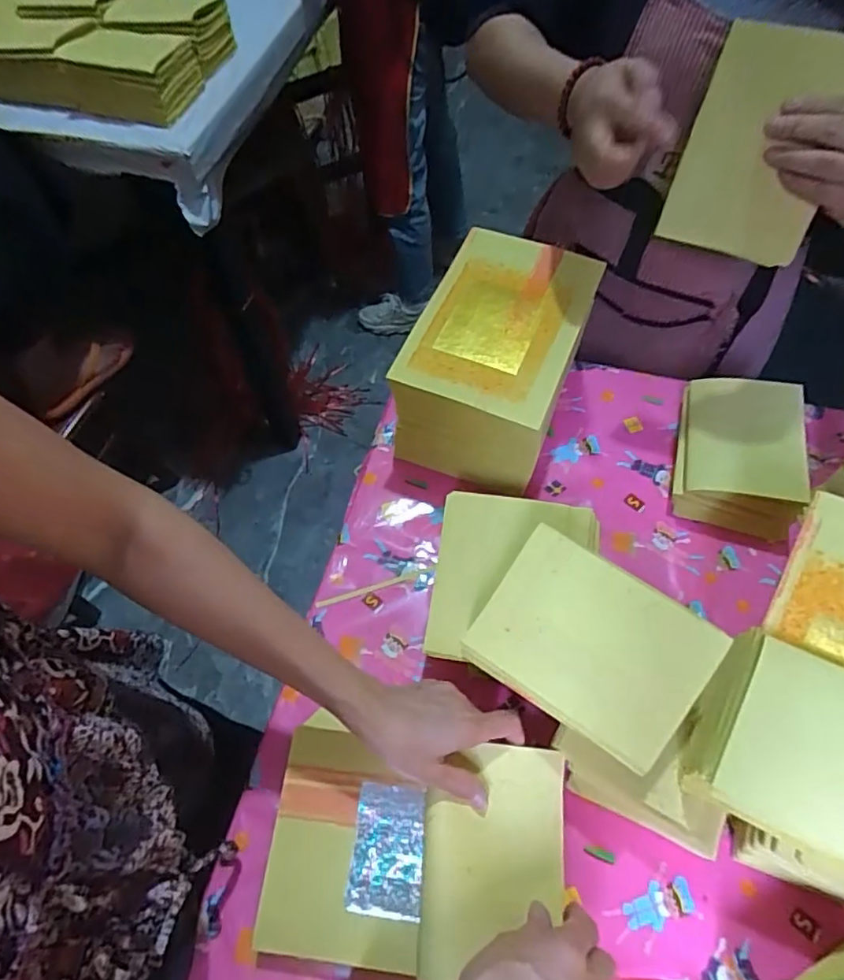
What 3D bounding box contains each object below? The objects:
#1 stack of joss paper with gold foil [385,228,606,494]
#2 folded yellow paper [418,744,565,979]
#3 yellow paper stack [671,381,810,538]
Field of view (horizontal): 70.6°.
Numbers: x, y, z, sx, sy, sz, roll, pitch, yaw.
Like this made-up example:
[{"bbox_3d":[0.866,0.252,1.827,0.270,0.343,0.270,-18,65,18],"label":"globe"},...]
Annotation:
[{"bbox_3d":[0.077,-0.139,0.667,0.157,0.164,0.219,19,61,8],"label":"stack of joss paper with gold foil"},{"bbox_3d":[0.057,0.284,0.463,0.110,0.012,0.152,4,60,0],"label":"folded yellow paper"},{"bbox_3d":[0.347,-0.045,0.653,0.114,0.087,0.162,13,60,5],"label":"yellow paper stack"}]

